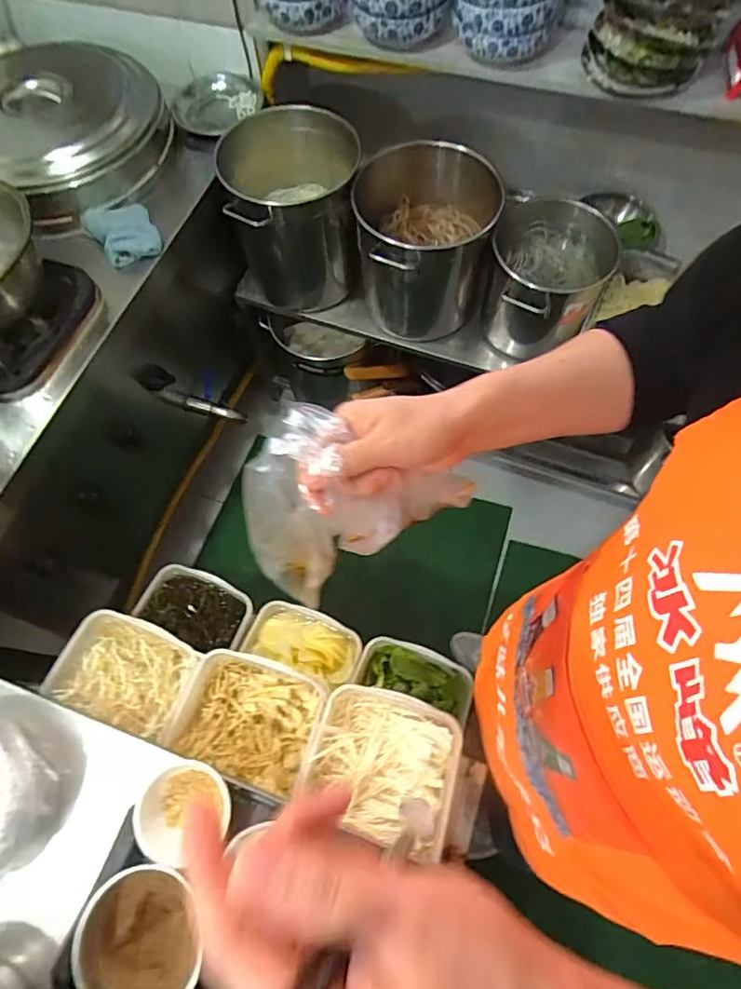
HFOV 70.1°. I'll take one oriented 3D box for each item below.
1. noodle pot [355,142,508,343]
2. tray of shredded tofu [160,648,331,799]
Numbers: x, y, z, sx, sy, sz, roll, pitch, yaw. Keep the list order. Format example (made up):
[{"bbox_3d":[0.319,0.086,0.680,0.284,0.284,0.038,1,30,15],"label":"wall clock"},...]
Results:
[{"bbox_3d":[0.122,-0.547,1.206,0.291,0.344,0.309,-1,68,2],"label":"noodle pot"},{"bbox_3d":[-0.174,0.312,0.767,0.197,0.045,0.142,17,69,9],"label":"tray of shredded tofu"}]

